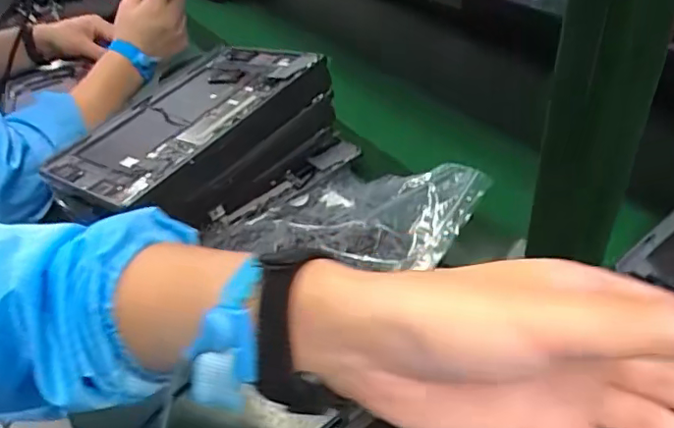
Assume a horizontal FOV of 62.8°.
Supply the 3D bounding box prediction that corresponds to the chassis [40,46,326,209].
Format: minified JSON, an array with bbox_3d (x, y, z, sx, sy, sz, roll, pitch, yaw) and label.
[{"bbox_3d":[-0.157,-0.097,0.538,0.194,0.013,0.243,15,51,37],"label":"chassis"}]

